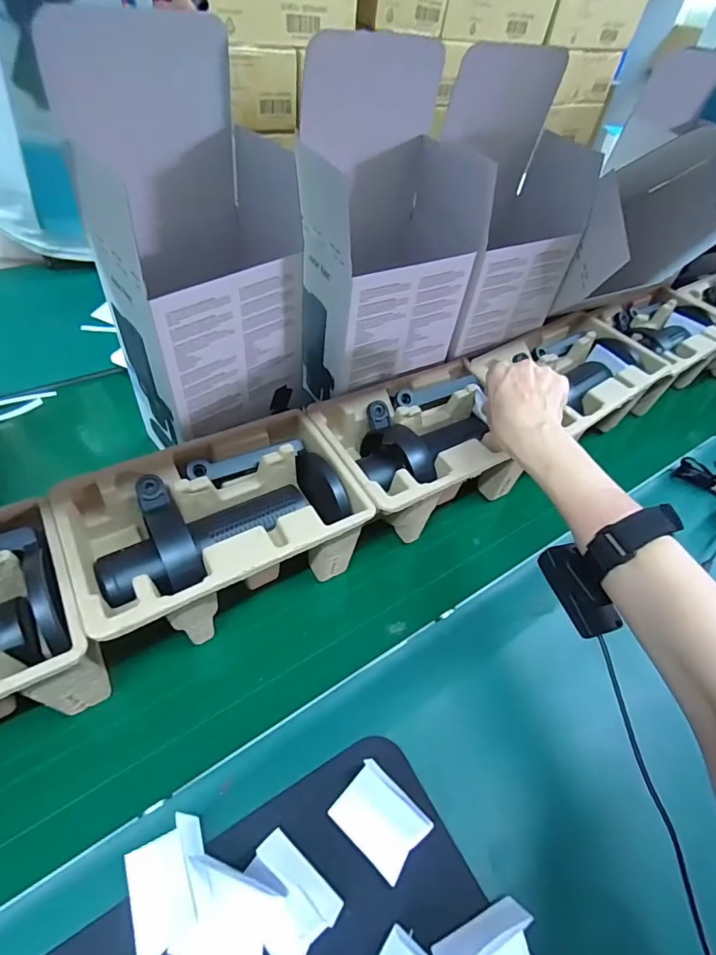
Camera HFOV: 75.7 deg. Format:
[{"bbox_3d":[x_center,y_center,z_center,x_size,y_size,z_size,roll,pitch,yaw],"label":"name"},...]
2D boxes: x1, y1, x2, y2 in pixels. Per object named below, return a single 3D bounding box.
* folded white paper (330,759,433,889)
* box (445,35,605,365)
[{"bbox_3d":[0.016,0.240,0.326,0.059,0.007,0.046,36,58,24],"label":"folded white paper"},{"bbox_3d":[0.166,-0.291,0.513,0.194,0.251,0.118,-23,56,-20],"label":"box"}]

